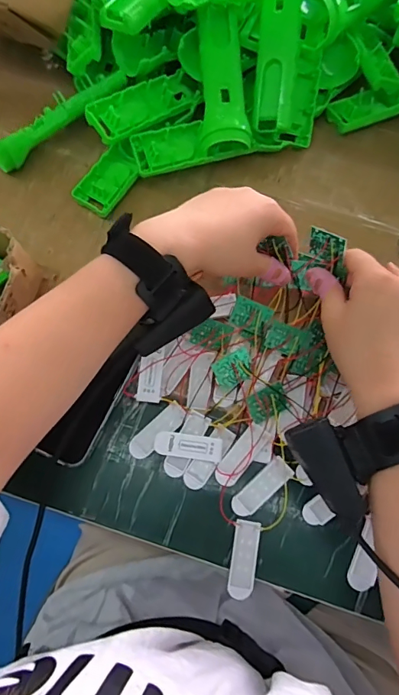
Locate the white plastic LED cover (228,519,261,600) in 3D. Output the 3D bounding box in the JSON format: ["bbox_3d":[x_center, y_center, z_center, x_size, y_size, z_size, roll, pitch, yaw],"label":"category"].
[{"bbox_3d":[0.036,0.171,0.351,0.021,0.004,0.058,9,71,3],"label":"white plastic LED cover"}]

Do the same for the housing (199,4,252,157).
[{"bbox_3d":[0.023,-0.272,0.443,0.047,0.024,0.140,-3,92,-2],"label":"housing"}]

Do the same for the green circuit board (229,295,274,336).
[{"bbox_3d":[0.045,-0.027,0.381,0.033,0.004,0.026,21,90,-7],"label":"green circuit board"}]

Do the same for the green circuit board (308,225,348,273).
[{"bbox_3d":[0.104,-0.080,0.358,0.004,0.030,0.034,-27,48,-30],"label":"green circuit board"}]

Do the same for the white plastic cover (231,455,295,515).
[{"bbox_3d":[0.052,0.117,0.366,0.058,0.006,0.020,-38,75,-12],"label":"white plastic cover"}]

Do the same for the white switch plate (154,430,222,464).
[{"bbox_3d":[-0.009,0.085,0.372,0.056,0.011,0.019,9,71,2],"label":"white switch plate"}]

